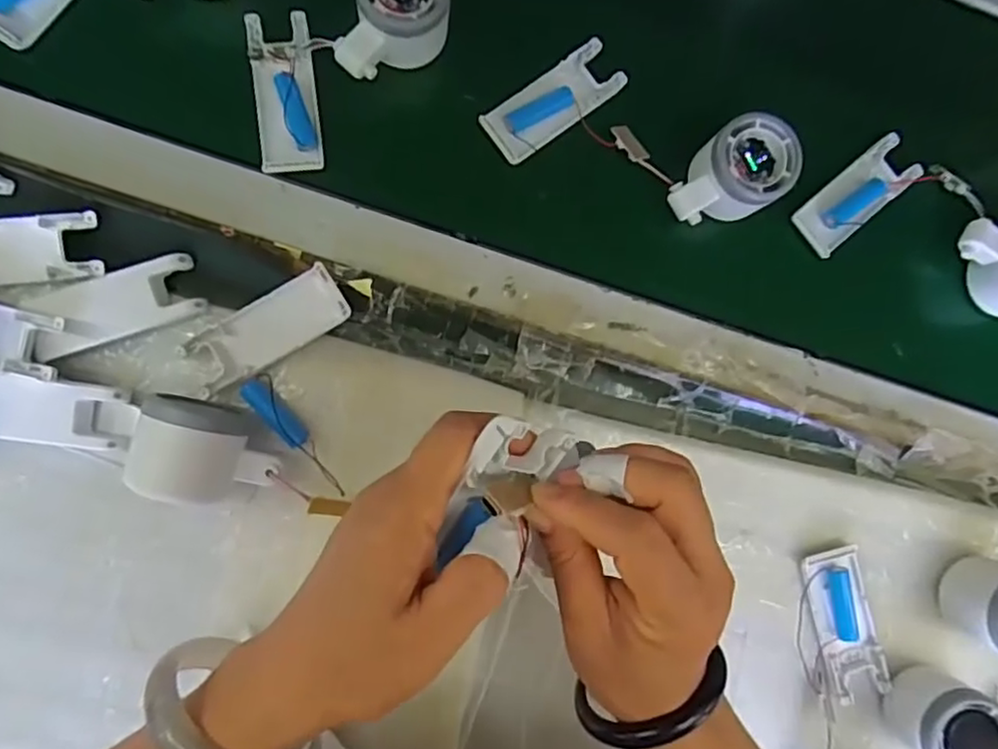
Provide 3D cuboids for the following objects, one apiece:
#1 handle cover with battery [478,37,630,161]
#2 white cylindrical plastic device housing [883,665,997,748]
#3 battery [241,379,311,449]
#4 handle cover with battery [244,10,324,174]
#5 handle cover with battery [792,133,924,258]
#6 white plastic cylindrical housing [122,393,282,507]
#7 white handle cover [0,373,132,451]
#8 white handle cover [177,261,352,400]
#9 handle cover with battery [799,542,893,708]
[{"bbox_3d":[0.037,-0.189,0.452,0.104,0.012,0.041,-37,93,-8],"label":"handle cover with battery"},{"bbox_3d":[0.296,0.230,0.431,0.054,0.064,0.060,31,83,-6],"label":"white cylindrical plastic device housing"},{"bbox_3d":[-0.139,0.024,0.405,0.051,0.017,0.016,45,82,-4],"label":"battery"},{"bbox_3d":[-0.140,-0.185,0.425,0.041,0.011,0.103,-7,88,-9],"label":"handle cover with battery"},{"bbox_3d":[0.264,-0.132,0.480,0.101,0.013,0.040,-41,93,-8],"label":"handle cover with battery"},{"bbox_3d":[-0.172,0.049,0.384,0.083,0.048,0.061,15,85,-7],"label":"white plastic cylindrical housing"},{"bbox_3d":[-0.274,0.022,0.386,0.099,0.018,0.039,9,86,-8],"label":"white handle cover"},{"bbox_3d":[-0.146,-0.028,0.409,0.103,0.020,0.039,-32,92,-9],"label":"white handle cover"},{"bbox_3d":[0.243,0.173,0.454,0.045,0.014,0.102,-9,89,-9],"label":"handle cover with battery"}]

